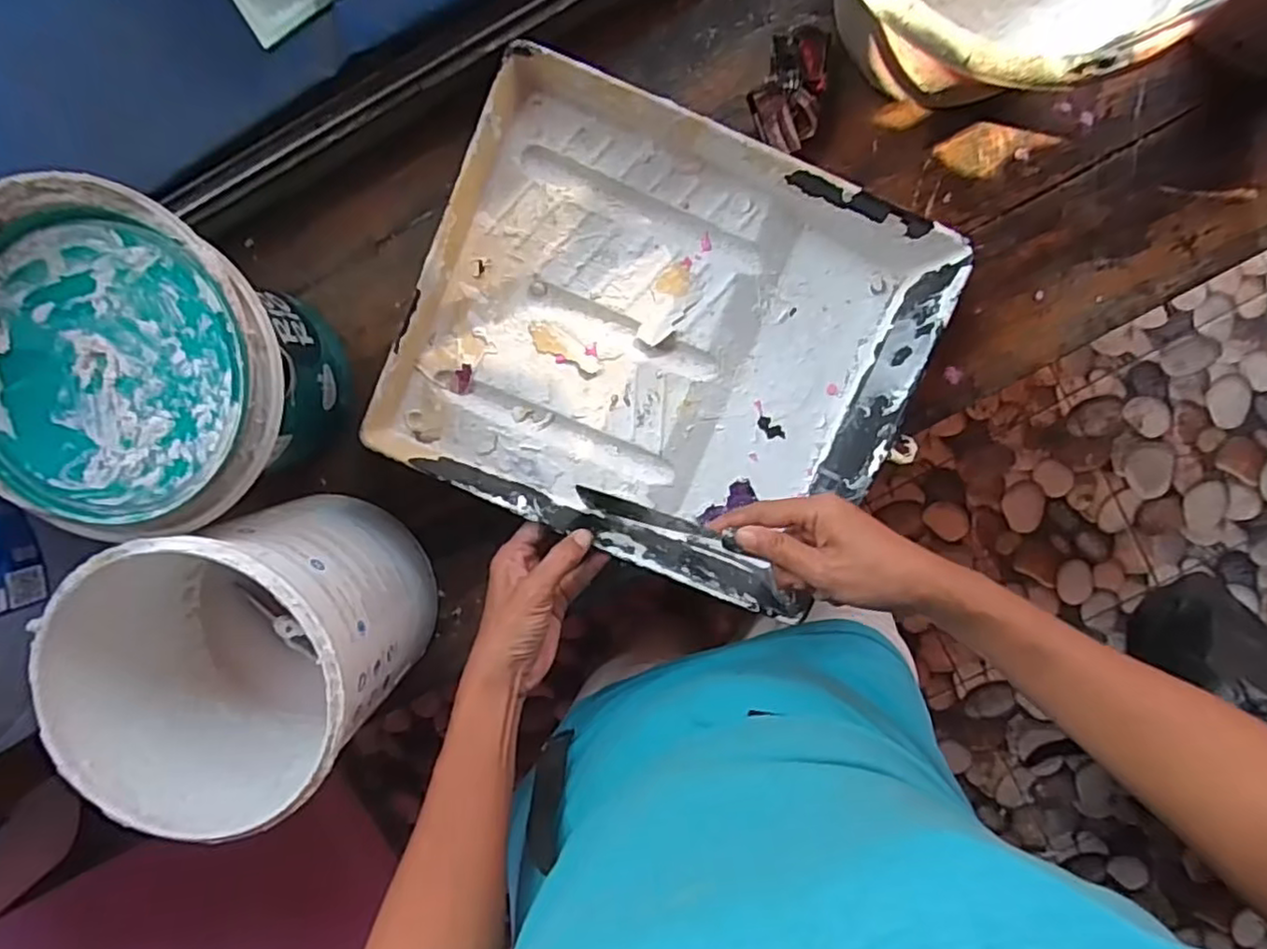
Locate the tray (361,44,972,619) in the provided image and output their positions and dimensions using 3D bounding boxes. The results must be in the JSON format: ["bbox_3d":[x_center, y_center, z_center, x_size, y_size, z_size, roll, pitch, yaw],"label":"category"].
[{"bbox_3d":[0.022,-0.091,0.488,0.333,0.081,0.287,24,98,-1],"label":"tray"}]

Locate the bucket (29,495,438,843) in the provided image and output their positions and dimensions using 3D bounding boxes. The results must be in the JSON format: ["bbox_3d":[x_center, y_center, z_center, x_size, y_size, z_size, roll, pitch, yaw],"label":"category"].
[{"bbox_3d":[-0.252,0.113,0.469,0.178,0.178,0.172,0,98,3],"label":"bucket"}]

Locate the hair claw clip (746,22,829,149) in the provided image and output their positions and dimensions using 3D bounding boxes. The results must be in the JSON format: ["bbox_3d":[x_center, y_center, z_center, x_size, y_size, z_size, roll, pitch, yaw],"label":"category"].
[{"bbox_3d":[0.110,-0.274,0.482,0.053,0.040,0.080,11,98,1],"label":"hair claw clip"}]

